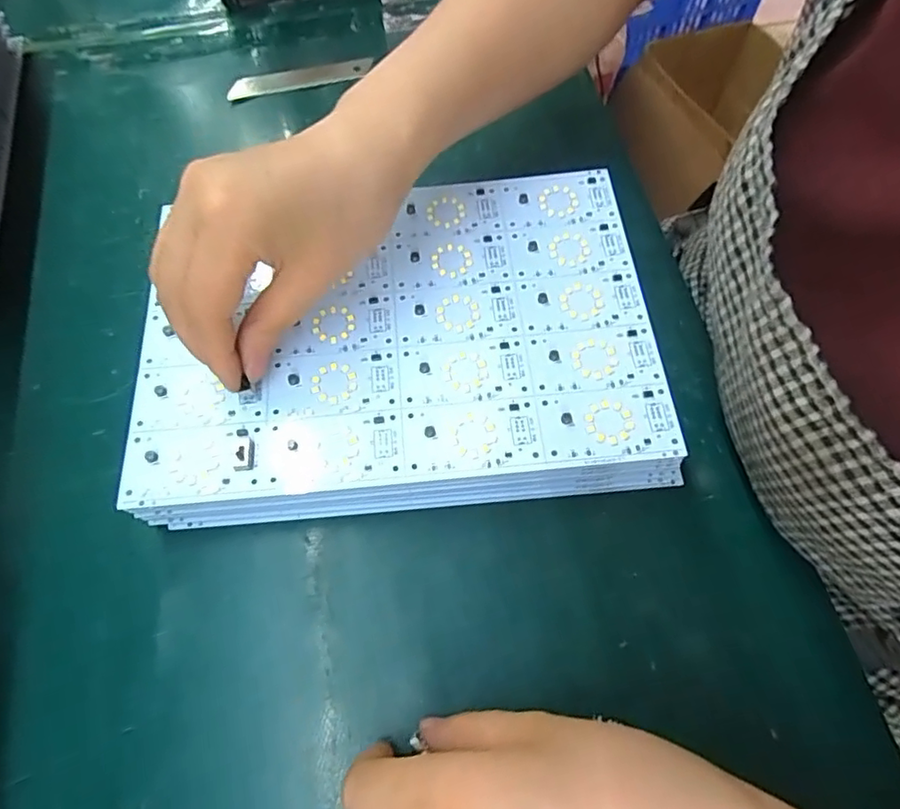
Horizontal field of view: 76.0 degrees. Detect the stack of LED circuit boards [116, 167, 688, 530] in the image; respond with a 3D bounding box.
[{"bbox_3d":[-0.023,-0.032,0.286,0.236,0.027,0.174,-2,66,0],"label":"stack of LED circuit boards"}]

